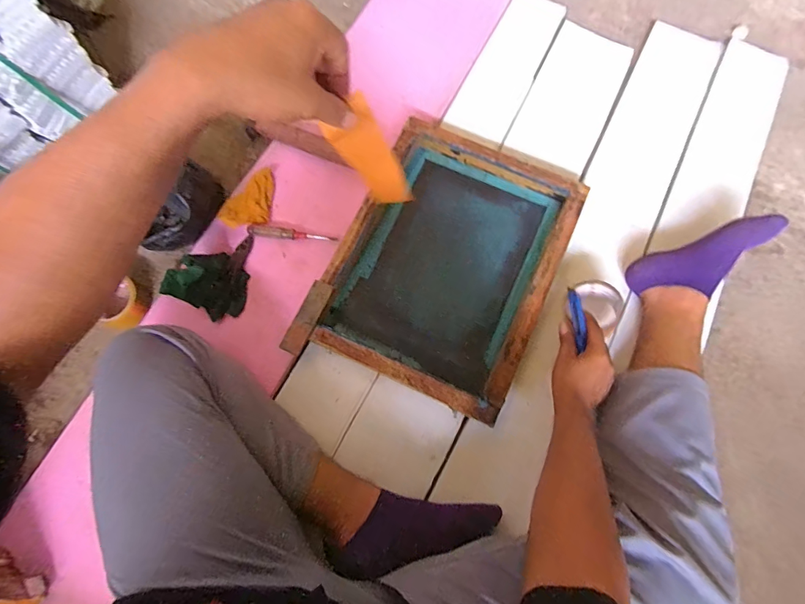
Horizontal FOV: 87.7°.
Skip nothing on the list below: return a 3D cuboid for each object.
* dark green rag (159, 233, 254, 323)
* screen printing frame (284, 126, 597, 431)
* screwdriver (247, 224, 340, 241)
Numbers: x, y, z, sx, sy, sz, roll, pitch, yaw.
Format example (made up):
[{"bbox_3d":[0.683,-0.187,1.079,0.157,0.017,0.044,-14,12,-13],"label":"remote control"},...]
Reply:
[{"bbox_3d":[-0.357,-0.044,0.765,0.147,0.027,0.150,-1,75,1],"label":"dark green rag"},{"bbox_3d":[0.077,-0.073,0.756,0.365,0.044,0.477,24,77,8],"label":"screen printing frame"},{"bbox_3d":[-0.206,-0.126,0.782,0.170,0.018,0.019,7,75,3],"label":"screwdriver"}]

